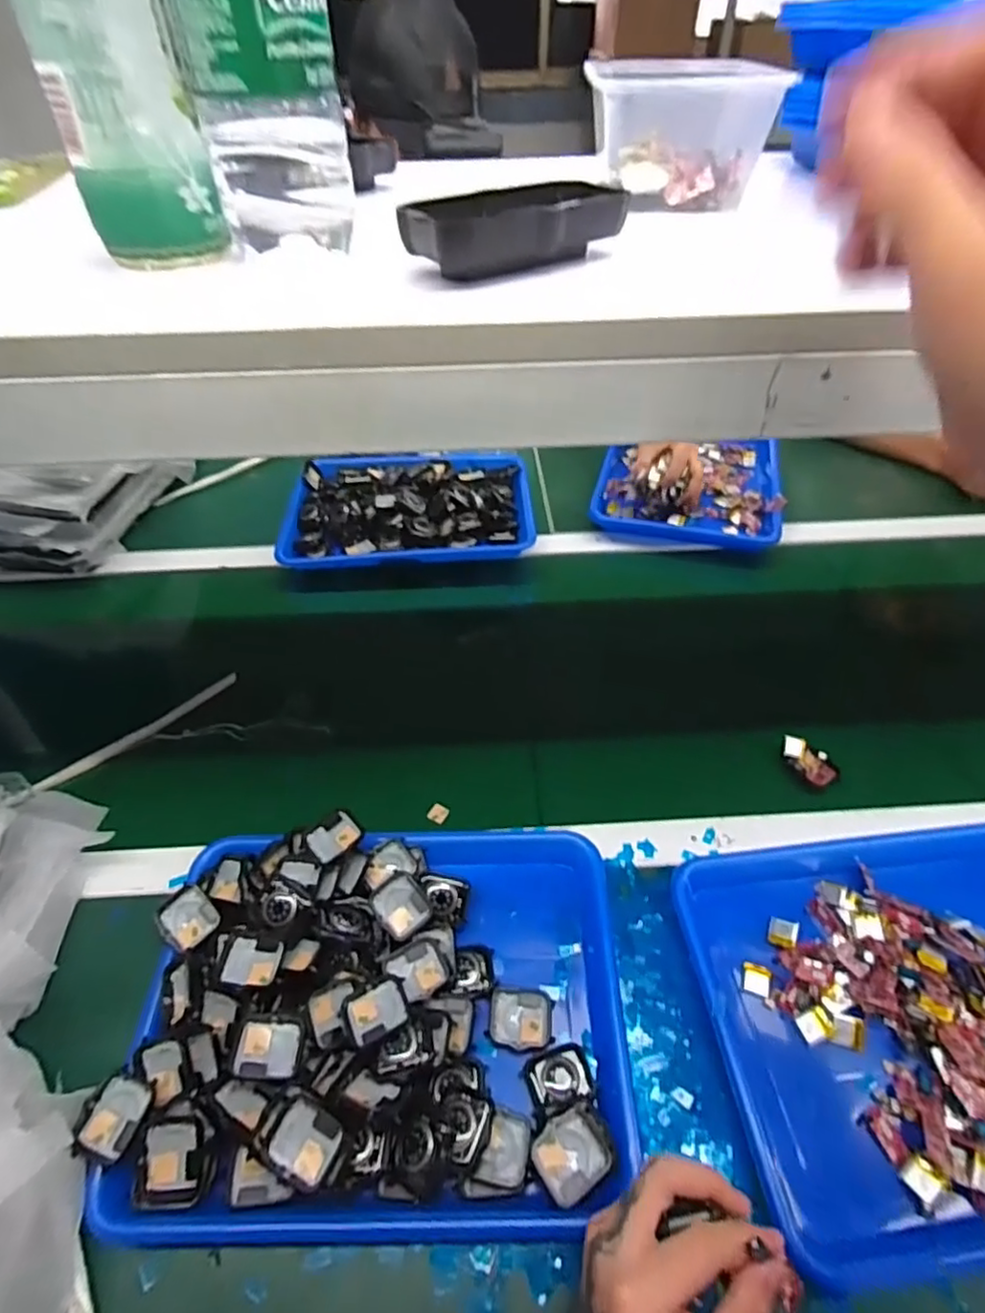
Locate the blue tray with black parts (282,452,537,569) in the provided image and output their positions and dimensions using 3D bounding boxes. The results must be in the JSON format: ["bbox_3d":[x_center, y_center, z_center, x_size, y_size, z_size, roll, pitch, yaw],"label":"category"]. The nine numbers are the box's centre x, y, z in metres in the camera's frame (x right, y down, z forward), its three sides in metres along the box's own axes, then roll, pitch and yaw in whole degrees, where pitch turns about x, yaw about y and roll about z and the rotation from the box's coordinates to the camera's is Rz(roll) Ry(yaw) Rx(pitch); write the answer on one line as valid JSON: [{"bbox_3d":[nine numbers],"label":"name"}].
[{"bbox_3d":[-0.112,-0.208,0.863,0.328,0.050,0.230,-3,47,0],"label":"blue tray with black parts"}]

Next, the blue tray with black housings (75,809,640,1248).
[{"bbox_3d":[-0.077,0.241,0.439,0.326,0.058,0.247,-1,47,2],"label":"blue tray with black housings"}]

